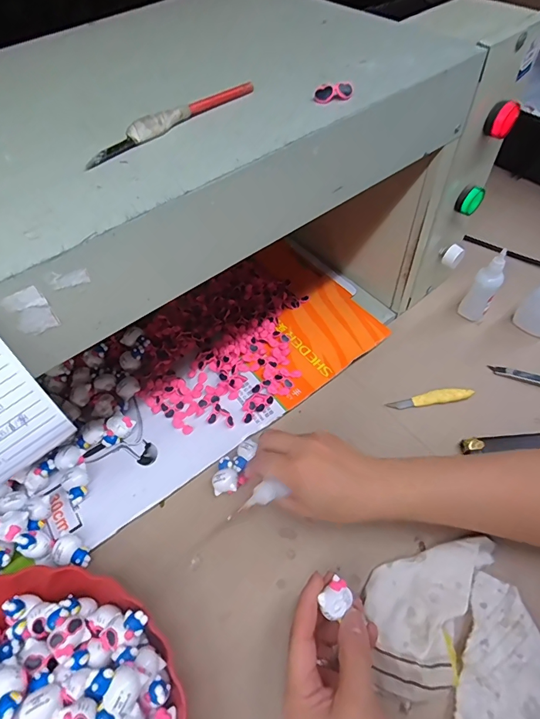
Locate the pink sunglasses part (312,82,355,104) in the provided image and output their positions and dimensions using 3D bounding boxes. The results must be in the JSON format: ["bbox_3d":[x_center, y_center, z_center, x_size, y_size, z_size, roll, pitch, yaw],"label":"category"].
[{"bbox_3d":[0.040,-0.165,0.252,0.026,0.009,0.009,-15,57,-7],"label":"pink sunglasses part"}]

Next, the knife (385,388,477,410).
[{"bbox_3d":[0.171,0.041,0.436,0.089,0.006,0.015,-6,57,-1],"label":"knife"}]

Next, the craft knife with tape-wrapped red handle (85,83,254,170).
[{"bbox_3d":[-0.058,-0.144,0.244,0.117,0.010,0.009,-38,63,-20],"label":"craft knife with tape-wrapped red handle"}]

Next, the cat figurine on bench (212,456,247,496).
[{"bbox_3d":[-0.039,0.113,0.395,0.027,0.015,0.035,12,58,10],"label":"cat figurine on bench"}]

